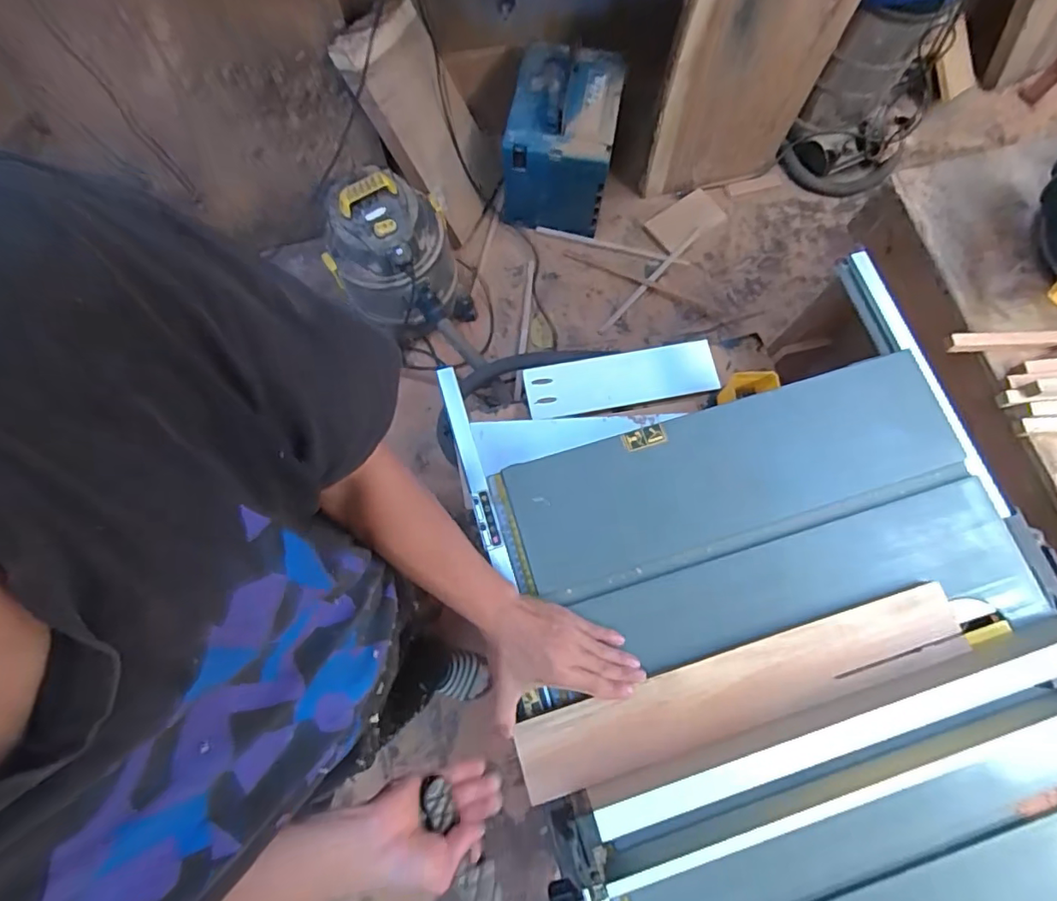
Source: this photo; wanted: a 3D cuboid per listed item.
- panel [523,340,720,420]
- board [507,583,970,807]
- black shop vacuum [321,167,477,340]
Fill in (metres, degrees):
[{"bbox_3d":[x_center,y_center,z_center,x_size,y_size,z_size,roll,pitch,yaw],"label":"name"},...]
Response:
[{"bbox_3d":[0.172,-0.130,0.983,0.350,0.022,0.102,-9,80,-7],"label":"panel"},{"bbox_3d":[0.234,0.257,0.568,0.494,0.013,0.085,-16,76,-6],"label":"board"},{"bbox_3d":[-0.320,-0.456,1.413,0.312,0.484,0.312,-14,76,-4],"label":"black shop vacuum"}]

